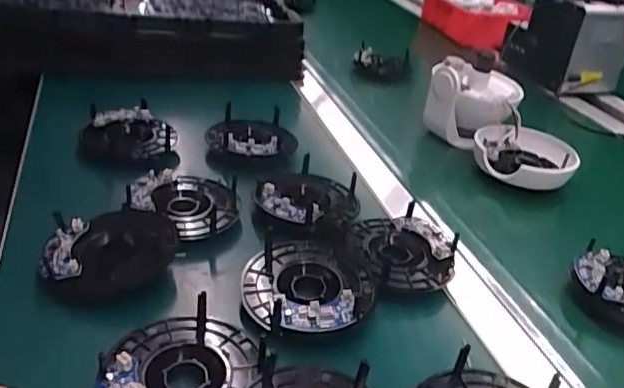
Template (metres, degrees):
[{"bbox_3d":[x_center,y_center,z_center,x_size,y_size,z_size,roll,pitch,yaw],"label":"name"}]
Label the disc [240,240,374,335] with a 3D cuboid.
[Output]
[{"bbox_3d":[-0.002,0.064,0.433,0.097,0.018,0.098,5,31,-3],"label":"disc"}]

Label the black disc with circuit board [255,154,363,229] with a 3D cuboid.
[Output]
[{"bbox_3d":[0.000,0.001,0.539,0.085,0.026,0.100,18,32,18],"label":"black disc with circuit board"}]

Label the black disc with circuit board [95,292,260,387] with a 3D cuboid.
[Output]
[{"bbox_3d":[-0.080,0.107,0.350,0.088,0.024,0.099,5,31,-4],"label":"black disc with circuit board"}]

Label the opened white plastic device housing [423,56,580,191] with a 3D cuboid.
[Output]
[{"bbox_3d":[0.240,-0.082,0.711,0.130,0.091,0.204,-4,32,-18],"label":"opened white plastic device housing"}]

